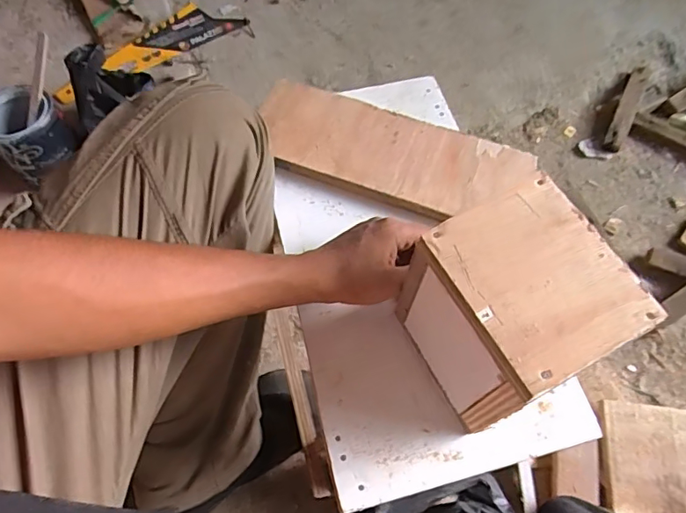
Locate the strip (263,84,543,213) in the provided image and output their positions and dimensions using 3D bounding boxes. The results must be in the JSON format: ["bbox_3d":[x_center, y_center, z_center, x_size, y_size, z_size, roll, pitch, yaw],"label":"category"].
[{"bbox_3d":[0.049,-0.110,0.538,0.281,0.012,0.106,19,64,11],"label":"strip"}]

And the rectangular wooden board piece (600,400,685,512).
[{"bbox_3d":[0.425,0.263,0.641,0.201,0.008,0.141,8,65,-2],"label":"rectangular wooden board piece"}]

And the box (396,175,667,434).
[{"bbox_3d":[0.121,0.044,0.387,0.103,0.149,0.116,-26,66,-12],"label":"box"}]

